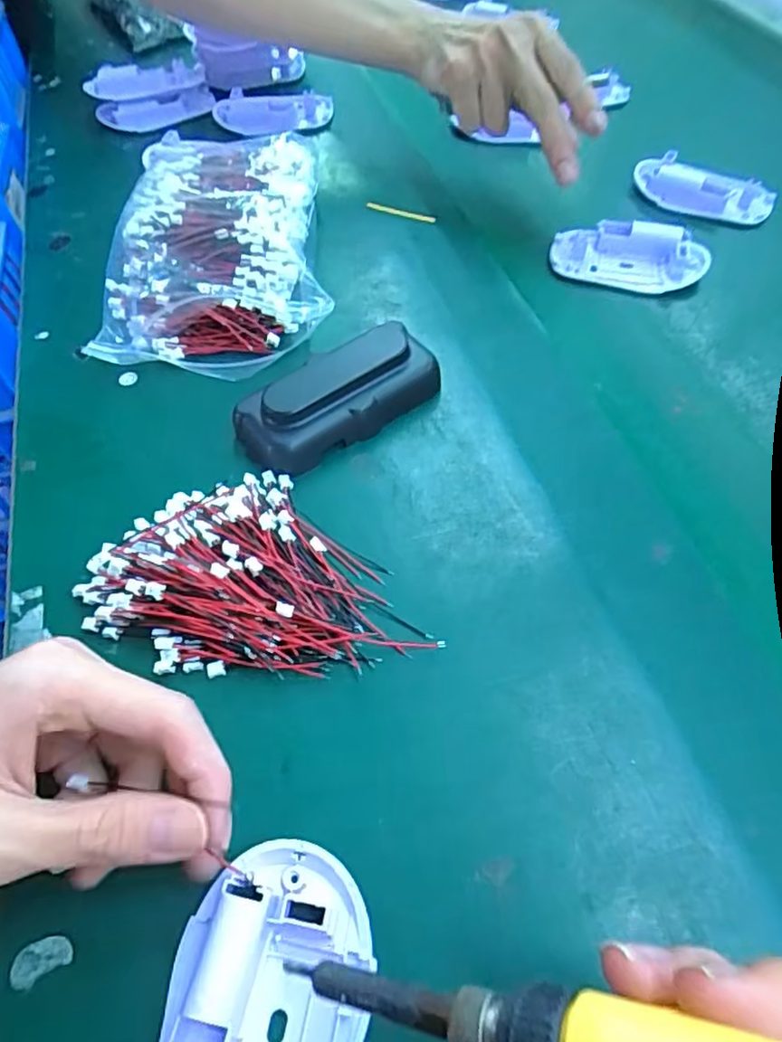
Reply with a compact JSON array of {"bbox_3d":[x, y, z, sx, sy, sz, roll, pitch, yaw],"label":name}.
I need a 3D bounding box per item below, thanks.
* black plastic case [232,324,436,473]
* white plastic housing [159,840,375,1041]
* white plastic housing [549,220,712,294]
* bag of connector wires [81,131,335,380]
[{"bbox_3d":[-0.028,-0.066,0.320,0.105,0.028,0.044,-33,61,-18],"label":"black plastic case"},{"bbox_3d":[-0.040,0.151,0.186,0.059,0.019,0.095,8,57,7],"label":"white plastic housing"},{"bbox_3d":[0.153,-0.173,0.400,0.095,0.021,0.045,19,59,14],"label":"white plastic housing"},{"bbox_3d":[-0.102,-0.177,0.394,0.139,0.046,0.196,2,56,4],"label":"bag of connector wires"}]

